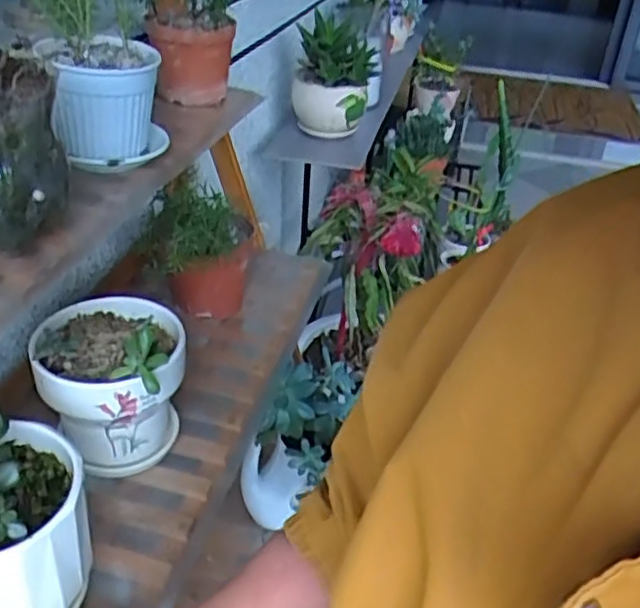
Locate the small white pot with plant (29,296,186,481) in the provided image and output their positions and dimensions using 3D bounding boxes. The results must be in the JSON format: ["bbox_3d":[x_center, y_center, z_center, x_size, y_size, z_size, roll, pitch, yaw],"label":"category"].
[{"bbox_3d":[-0.180,0.075,0.614,0.118,0.147,0.132,-3,34,-11],"label":"small white pot with plant"}]

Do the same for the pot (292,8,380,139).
[{"bbox_3d":[0.028,-0.427,1.298,0.151,0.188,0.143,2,33,-3],"label":"pot"}]

